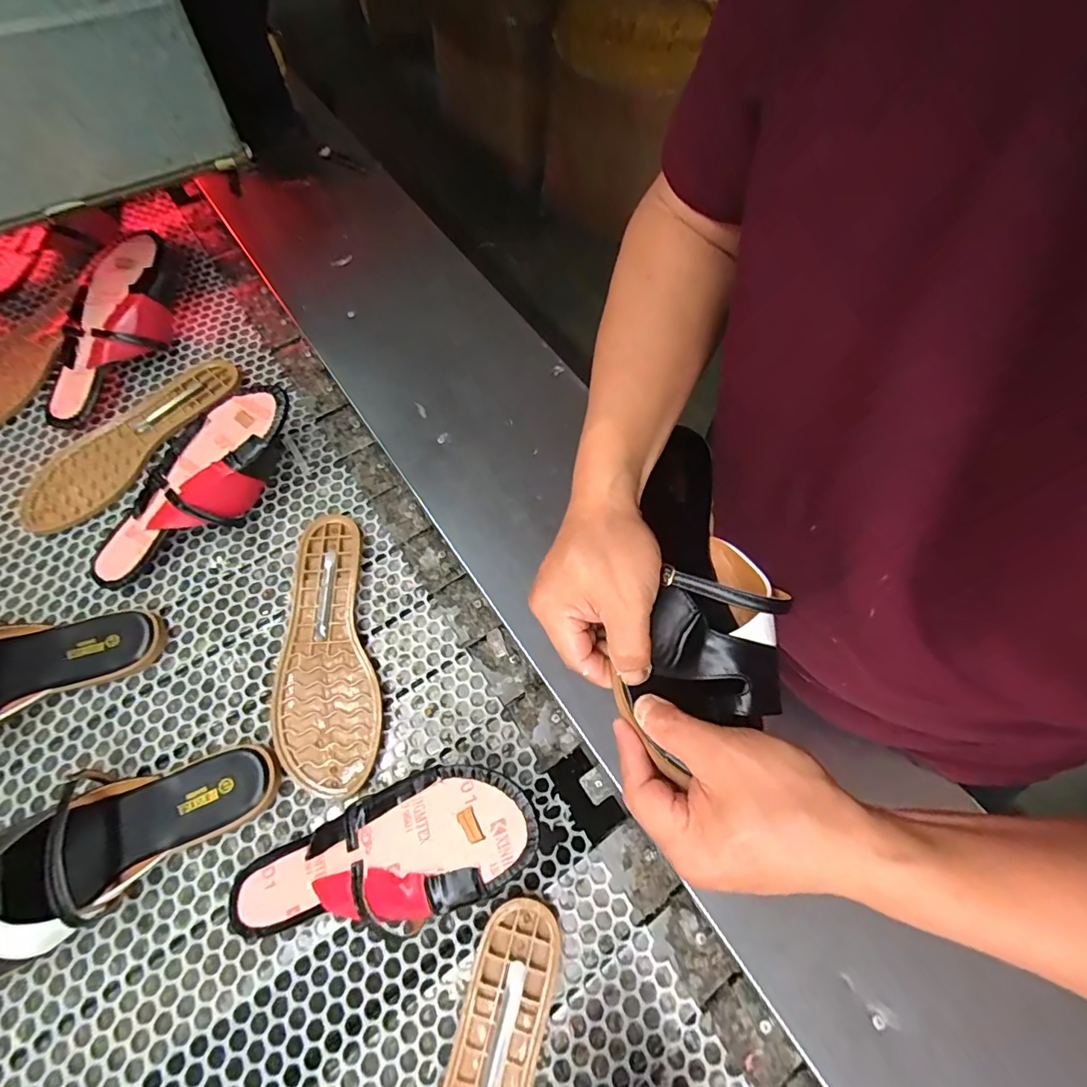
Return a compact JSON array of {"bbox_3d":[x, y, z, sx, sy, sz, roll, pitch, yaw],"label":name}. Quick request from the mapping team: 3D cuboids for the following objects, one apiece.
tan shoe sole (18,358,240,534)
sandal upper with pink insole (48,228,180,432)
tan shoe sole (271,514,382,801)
[{"bbox_3d":[-0.458,-0.123,0.559,0.098,0.010,0.258,28,66,10],"label":"tan shoe sole"},{"bbox_3d":[-0.500,-0.254,0.583,0.098,0.076,0.246,6,64,0],"label":"sandal upper with pink insole"},{"bbox_3d":[-0.207,0.094,0.471,0.087,0.011,0.258,-12,66,-9],"label":"tan shoe sole"}]

